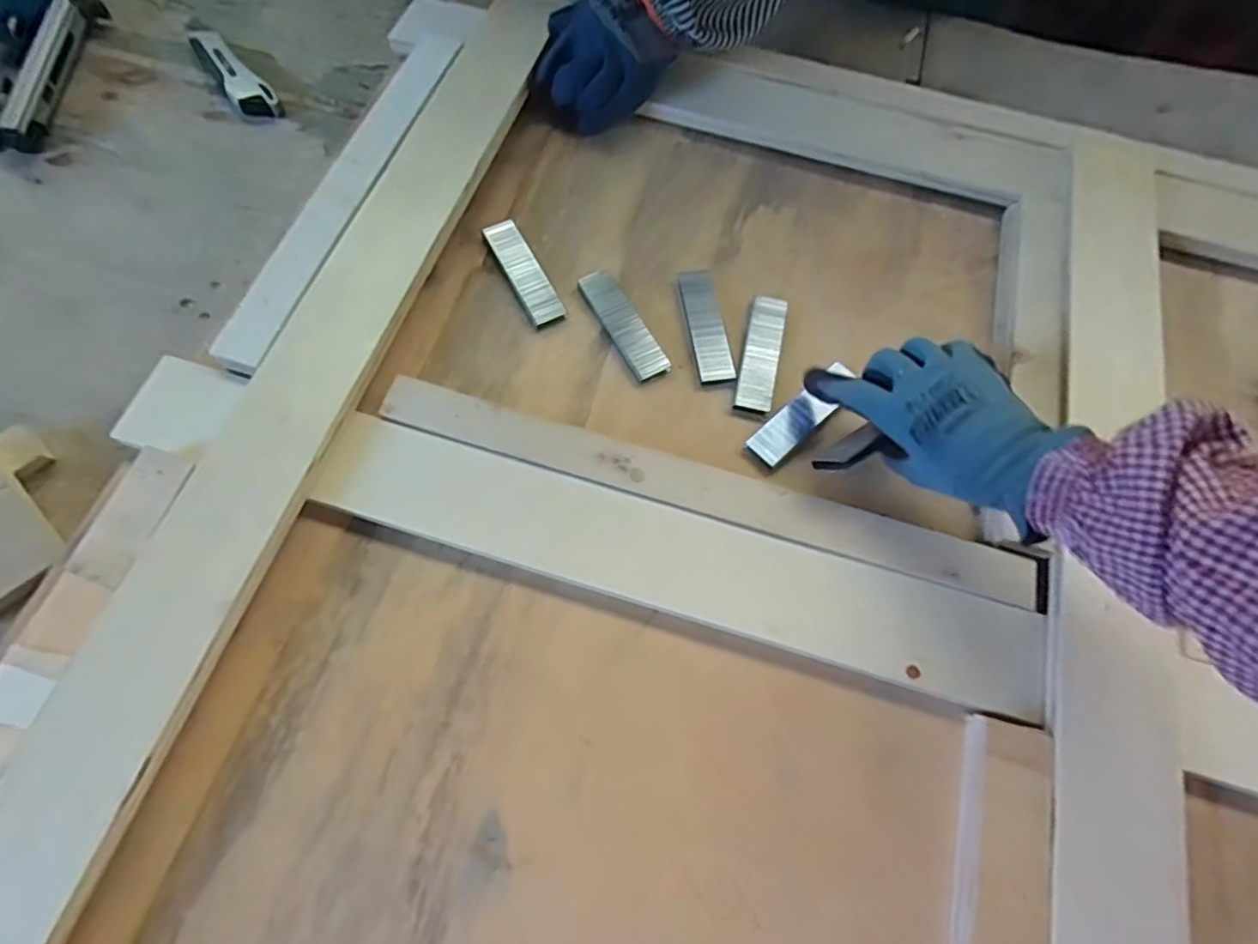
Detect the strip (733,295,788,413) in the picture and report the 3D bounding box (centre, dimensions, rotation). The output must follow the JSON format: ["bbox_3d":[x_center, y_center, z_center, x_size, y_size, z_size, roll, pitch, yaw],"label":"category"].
[{"bbox_3d":[0.106,-0.096,0.485,0.028,0.008,0.104,13,67,4],"label":"strip"}]

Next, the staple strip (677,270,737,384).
[{"bbox_3d":[0.062,-0.120,0.493,0.031,0.004,0.103,-9,67,-5],"label":"staple strip"}]

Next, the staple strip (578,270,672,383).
[{"bbox_3d":[-0.005,-0.120,0.493,0.031,0.011,0.108,-25,70,-11],"label":"staple strip"}]

